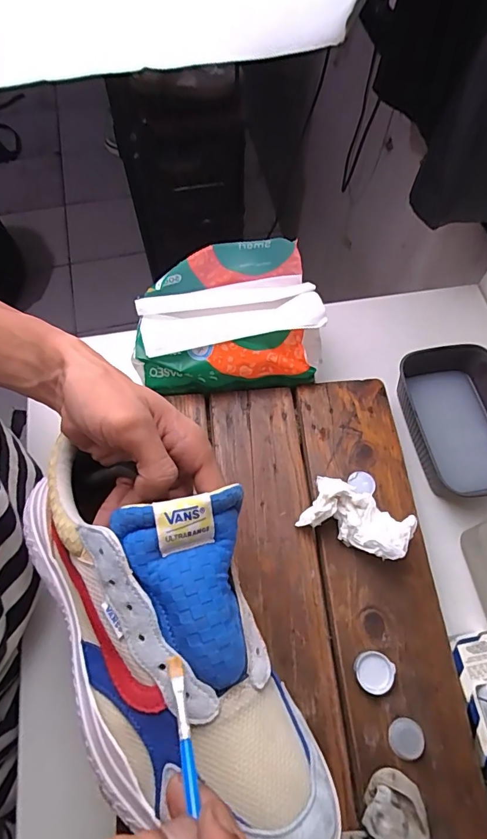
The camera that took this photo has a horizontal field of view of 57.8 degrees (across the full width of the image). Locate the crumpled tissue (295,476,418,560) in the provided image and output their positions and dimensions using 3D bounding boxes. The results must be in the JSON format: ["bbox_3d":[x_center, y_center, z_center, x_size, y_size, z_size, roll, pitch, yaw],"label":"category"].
[{"bbox_3d":[0.103,0.089,0.401,0.090,0.046,0.051,24,68,9],"label":"crumpled tissue"}]

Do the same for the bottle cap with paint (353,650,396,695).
[{"bbox_3d":[0.109,0.209,0.366,0.032,0.010,0.030,0,66,-1],"label":"bottle cap with paint"}]

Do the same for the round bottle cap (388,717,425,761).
[{"bbox_3d":[0.129,0.253,0.349,0.027,0.006,0.027,0,66,-1],"label":"round bottle cap"}]

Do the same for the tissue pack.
[{"bbox_3d":[-0.017,-0.102,0.469,0.194,0.076,0.134,-9,67,-5],"label":"tissue pack"}]

